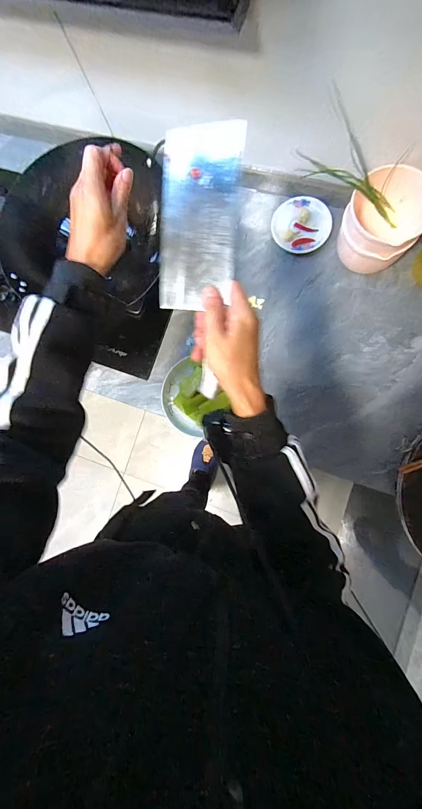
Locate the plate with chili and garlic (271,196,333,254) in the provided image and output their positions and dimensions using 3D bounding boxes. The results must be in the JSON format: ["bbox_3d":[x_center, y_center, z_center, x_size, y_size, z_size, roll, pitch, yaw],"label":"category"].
[{"bbox_3d":[0.204,-0.406,0.715,0.127,0.021,0.118,-1,85,7],"label":"plate with chili and garlic"}]

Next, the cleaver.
[{"bbox_3d":[-0.017,-0.156,0.369,0.089,0.020,0.281,6,105,7],"label":"cleaver"}]

